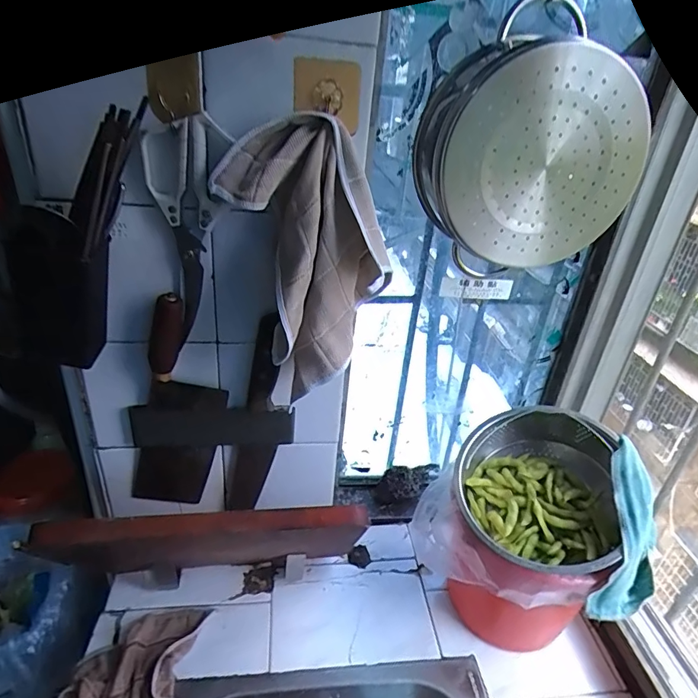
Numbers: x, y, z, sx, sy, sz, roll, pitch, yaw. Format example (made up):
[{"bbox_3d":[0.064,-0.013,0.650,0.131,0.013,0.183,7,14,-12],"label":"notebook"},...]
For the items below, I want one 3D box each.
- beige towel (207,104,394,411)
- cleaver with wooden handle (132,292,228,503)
[{"bbox_3d":[-0.031,-0.087,0.462,0.133,0.247,0.050,-19,16,-5],"label":"beige towel"},{"bbox_3d":[-0.210,0.074,0.567,0.115,0.297,0.024,5,29,-1],"label":"cleaver with wooden handle"}]

